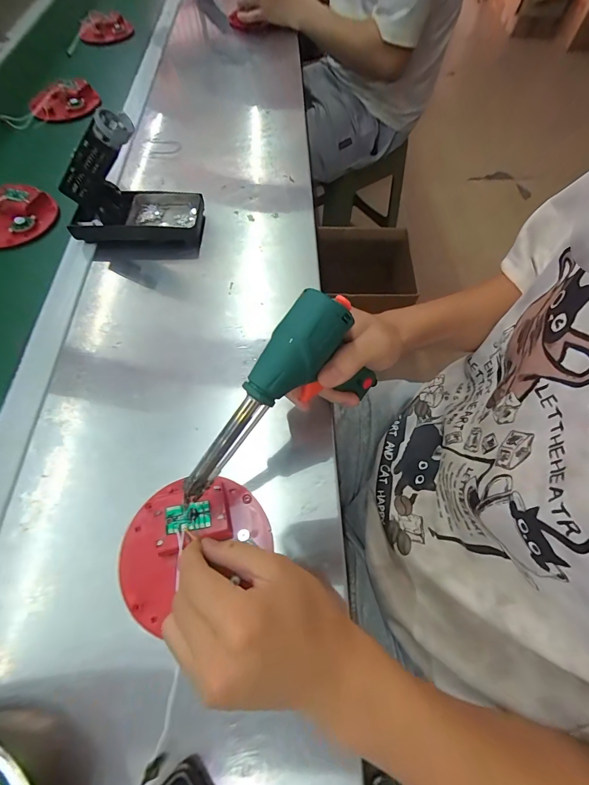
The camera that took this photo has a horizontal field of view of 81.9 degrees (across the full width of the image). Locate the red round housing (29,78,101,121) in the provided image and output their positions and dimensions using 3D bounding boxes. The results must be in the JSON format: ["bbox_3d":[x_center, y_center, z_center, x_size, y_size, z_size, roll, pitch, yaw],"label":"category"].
[{"bbox_3d":[-0.457,-0.578,0.670,0.130,0.035,0.089,-21,64,-12],"label":"red round housing"}]

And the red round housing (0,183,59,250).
[{"bbox_3d":[-0.413,-0.255,0.491,0.087,0.031,0.105,19,63,9],"label":"red round housing"}]

